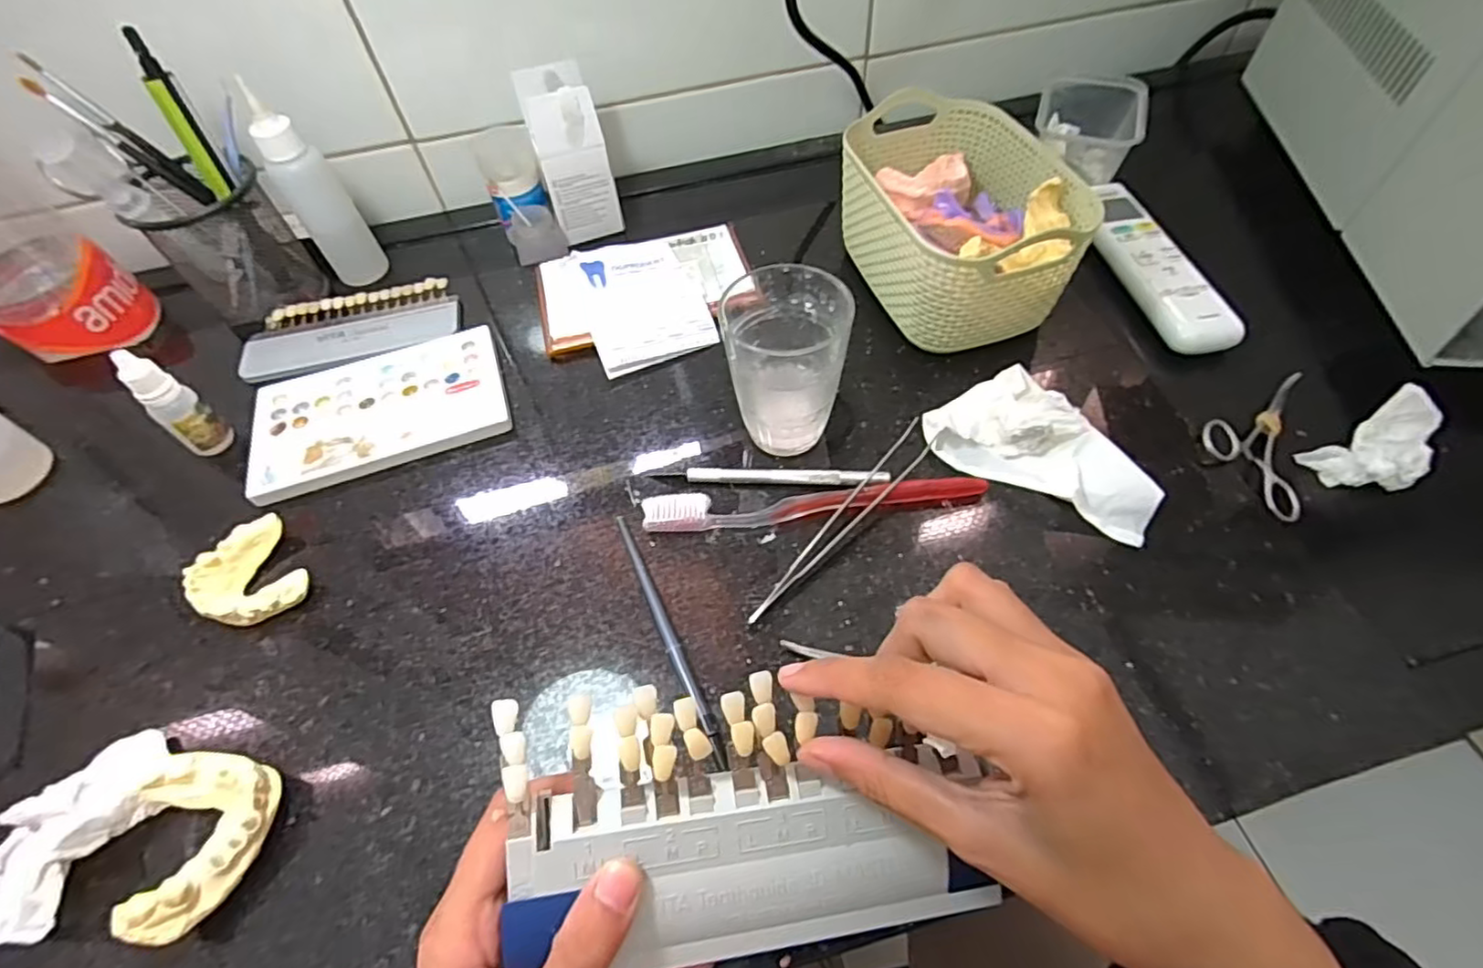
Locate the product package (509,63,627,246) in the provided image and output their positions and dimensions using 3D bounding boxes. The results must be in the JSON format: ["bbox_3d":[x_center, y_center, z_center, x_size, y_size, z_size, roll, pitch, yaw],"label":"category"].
[{"bbox_3d":[-0.136,-0.262,0.518,0.050,0.111,0.056,-19,57,-10],"label":"product package"}]

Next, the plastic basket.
[{"bbox_3d":[0.143,-0.172,0.432,0.120,0.081,0.171,-16,57,-7],"label":"plastic basket"}]

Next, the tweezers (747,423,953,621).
[{"bbox_3d":[0.060,0.014,0.351,0.019,0.020,0.161,36,65,24],"label":"tweezers"}]

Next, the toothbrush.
[{"bbox_3d":[0.040,0.011,0.358,0.189,0.012,0.018,-3,56,1],"label":"toothbrush"}]

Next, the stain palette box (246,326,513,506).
[{"bbox_3d":[-0.234,-0.049,0.420,0.155,0.010,0.099,-18,57,-9],"label":"stain palette box"}]

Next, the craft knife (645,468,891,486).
[{"bbox_3d":[0.016,-0.005,0.371,0.134,0.012,0.011,3,56,5],"label":"craft knife"}]

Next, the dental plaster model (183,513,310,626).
[{"bbox_3d":[-0.266,0.050,0.348,0.049,0.022,0.058,-36,62,-19],"label":"dental plaster model"}]

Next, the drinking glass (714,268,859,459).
[{"bbox_3d":[0.024,-0.068,0.364,0.066,0.091,0.075,-2,56,1],"label":"drinking glass"}]

